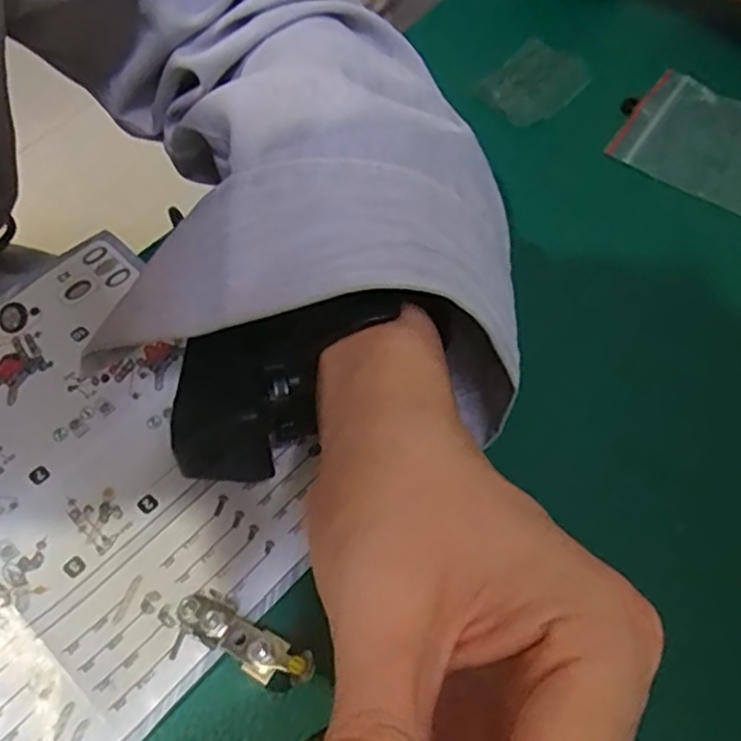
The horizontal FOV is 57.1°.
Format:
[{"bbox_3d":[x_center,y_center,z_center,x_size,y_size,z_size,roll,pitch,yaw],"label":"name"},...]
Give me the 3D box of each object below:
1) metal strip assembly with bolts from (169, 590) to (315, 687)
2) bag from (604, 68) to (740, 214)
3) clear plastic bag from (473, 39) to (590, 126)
[{"bbox_3d":[-0.038,0.084,0.206,0.049,0.009,0.020,14,57,30],"label":"metal strip assembly with bolts"},{"bbox_3d":[0.181,-0.106,0.330,0.110,0.010,0.067,28,67,14],"label":"bag"},{"bbox_3d":[0.084,-0.147,0.349,0.048,0.008,0.046,-40,61,1],"label":"clear plastic bag"}]

